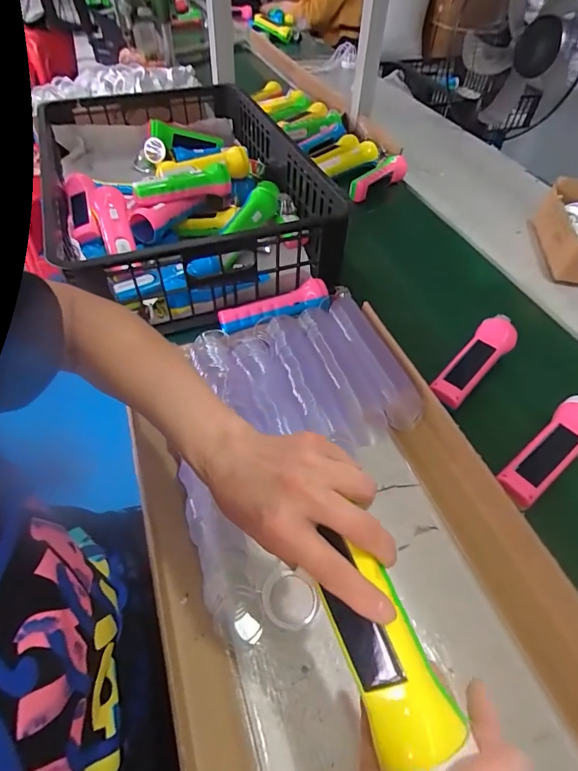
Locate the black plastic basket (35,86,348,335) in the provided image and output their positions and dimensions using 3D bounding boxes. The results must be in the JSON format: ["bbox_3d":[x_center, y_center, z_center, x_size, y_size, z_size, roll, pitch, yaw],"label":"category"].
[{"bbox_3d":[-0.179,-0.328,0.720,0.386,0.134,0.587,-16,53,-14],"label":"black plastic basket"}]

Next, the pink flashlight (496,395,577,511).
[{"bbox_3d":[0.299,0.072,0.479,0.172,0.035,0.049,-32,59,-24],"label":"pink flashlight"}]

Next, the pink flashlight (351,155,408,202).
[{"bbox_3d":[0.187,-0.437,0.897,0.038,0.048,0.182,37,61,23],"label":"pink flashlight"}]

